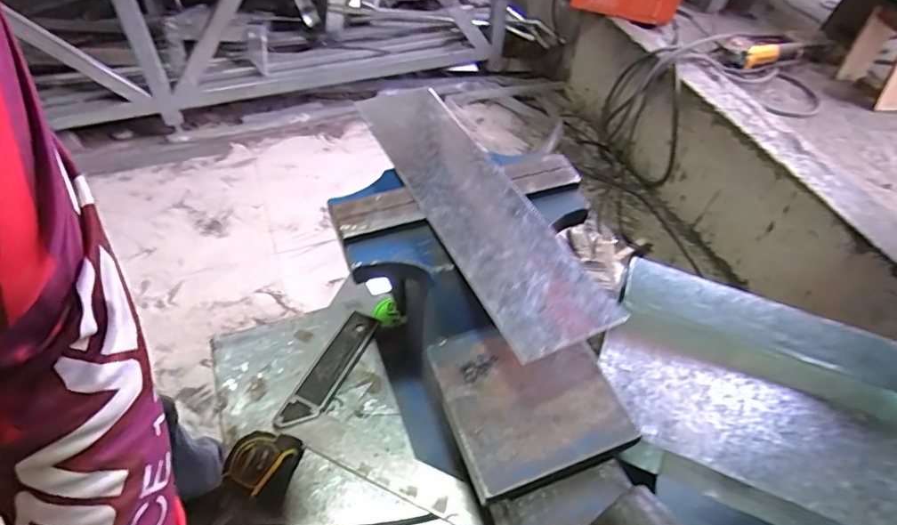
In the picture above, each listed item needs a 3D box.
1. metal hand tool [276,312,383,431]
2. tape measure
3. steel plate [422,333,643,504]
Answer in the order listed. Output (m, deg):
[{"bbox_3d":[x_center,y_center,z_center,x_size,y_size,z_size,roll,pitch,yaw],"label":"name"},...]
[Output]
[{"bbox_3d":[-0.154,0.139,0.681,0.049,0.016,0.183,21,52,13],"label":"metal hand tool"},{"bbox_3d":[-0.208,0.225,0.585,0.067,0.035,0.073,16,51,9],"label":"tape measure"},{"bbox_3d":[0.072,0.117,0.473,0.146,0.012,0.142,-14,52,-15],"label":"steel plate"}]

